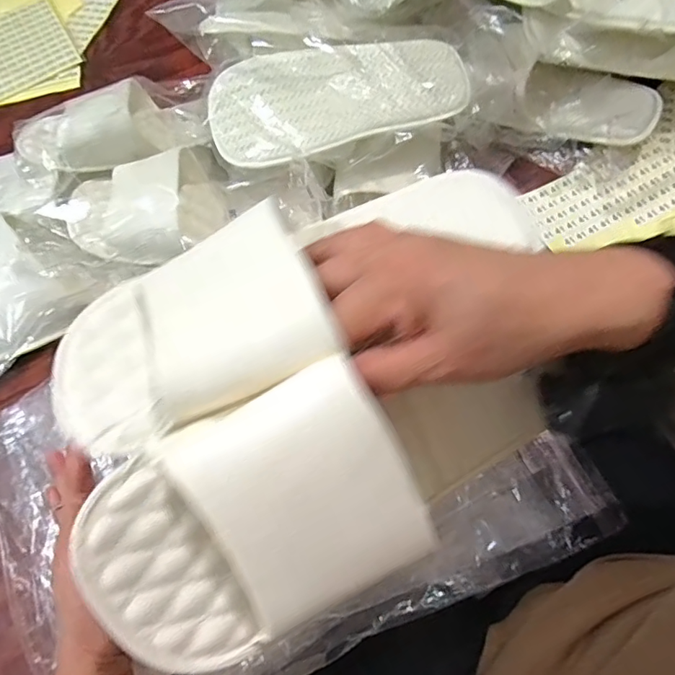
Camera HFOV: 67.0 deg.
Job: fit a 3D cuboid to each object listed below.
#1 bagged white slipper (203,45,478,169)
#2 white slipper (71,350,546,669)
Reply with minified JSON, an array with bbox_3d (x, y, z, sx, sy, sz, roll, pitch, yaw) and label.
[{"bbox_3d":[-0.004,-0.205,0.448,0.230,0.029,0.094,-4,83,5],"label":"bagged white slipper"},{"bbox_3d":[0.004,0.061,0.247,0.238,0.065,0.104,-30,101,-17],"label":"white slipper"}]

